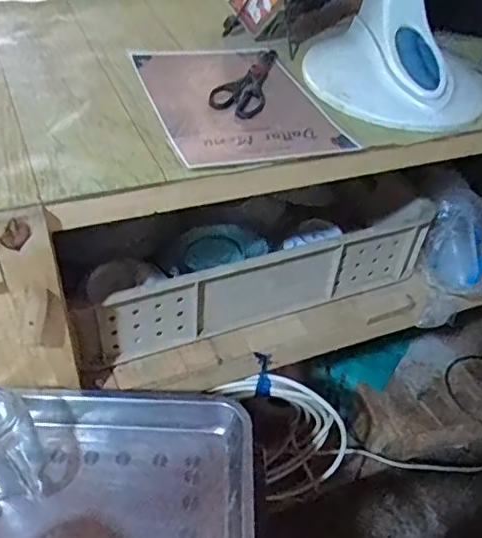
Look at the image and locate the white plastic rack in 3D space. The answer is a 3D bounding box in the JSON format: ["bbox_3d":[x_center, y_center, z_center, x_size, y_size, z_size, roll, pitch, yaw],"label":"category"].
[{"bbox_3d":[0.061,0.022,0.859,0.535,0.134,0.045,-16,50,-21],"label":"white plastic rack"}]

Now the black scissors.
[{"bbox_3d":[0.009,-0.265,0.796,0.068,0.007,0.222,11,43,6],"label":"black scissors"}]

